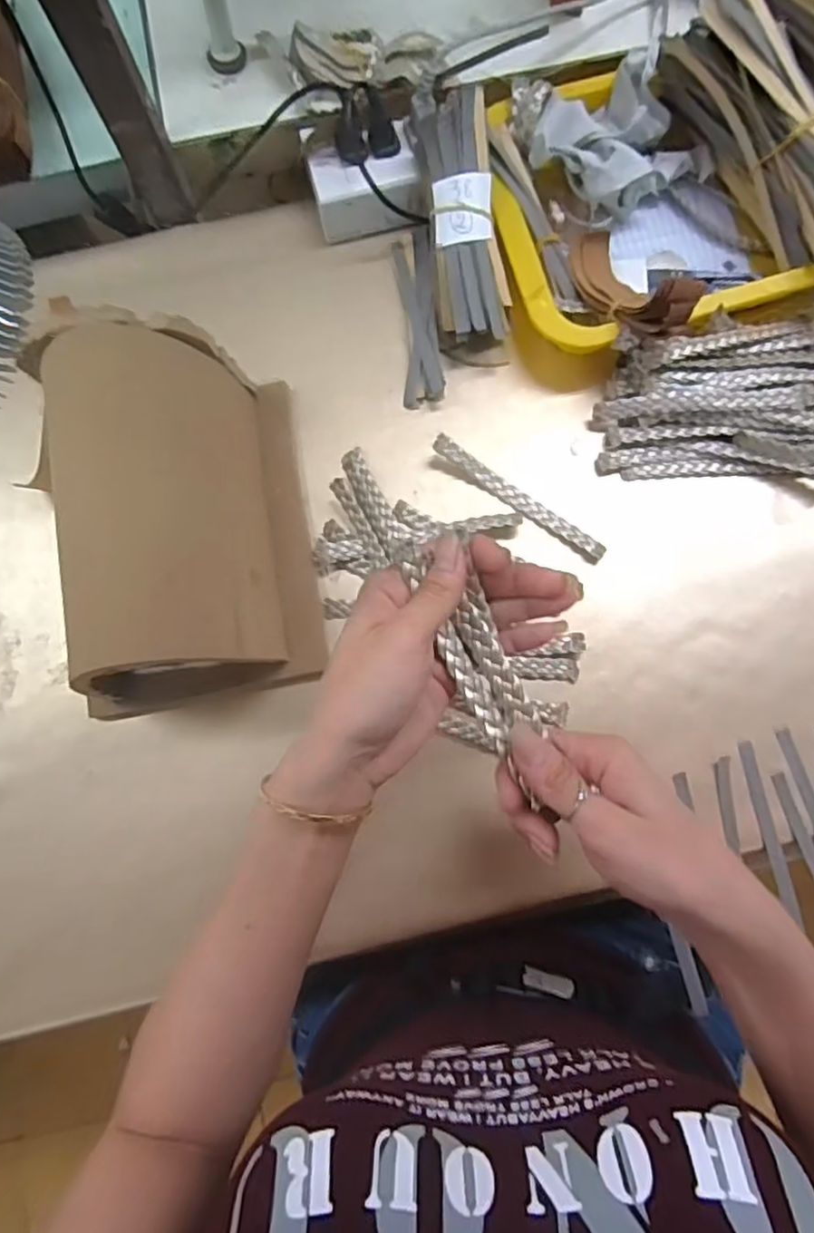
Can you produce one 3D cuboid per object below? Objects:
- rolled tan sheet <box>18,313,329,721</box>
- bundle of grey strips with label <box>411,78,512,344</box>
[{"bbox_3d":[-0.137,-0.056,0.385,0.148,0.107,0.215,-5,82,1],"label":"rolled tan sheet"},{"bbox_3d":[0.037,-0.268,0.429,0.044,0.027,0.157,-9,98,1],"label":"bundle of grey strips with label"}]

